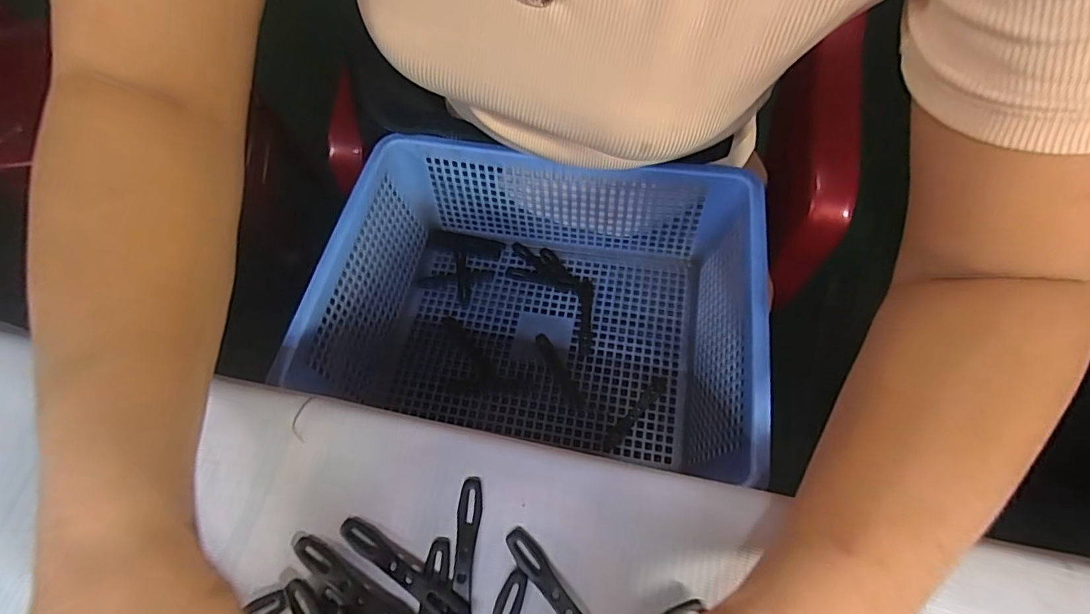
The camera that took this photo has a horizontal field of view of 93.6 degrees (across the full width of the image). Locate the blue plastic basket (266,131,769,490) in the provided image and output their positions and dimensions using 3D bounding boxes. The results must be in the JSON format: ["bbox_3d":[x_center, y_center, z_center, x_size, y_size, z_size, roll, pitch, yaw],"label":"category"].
[{"bbox_3d":[-0.004,-0.007,0.395,0.297,0.112,0.228,10,67,7],"label":"blue plastic basket"}]

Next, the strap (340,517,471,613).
[{"bbox_3d":[-0.061,0.112,0.219,0.068,0.004,0.011,31,71,14],"label":"strap"}]

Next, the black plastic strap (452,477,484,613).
[{"bbox_3d":[-0.035,0.110,0.219,0.010,0.004,0.070,2,67,3],"label":"black plastic strap"}]

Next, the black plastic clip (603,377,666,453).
[{"bbox_3d":[0.071,0.083,0.400,0.011,0.004,0.075,39,73,17],"label":"black plastic clip"}]

